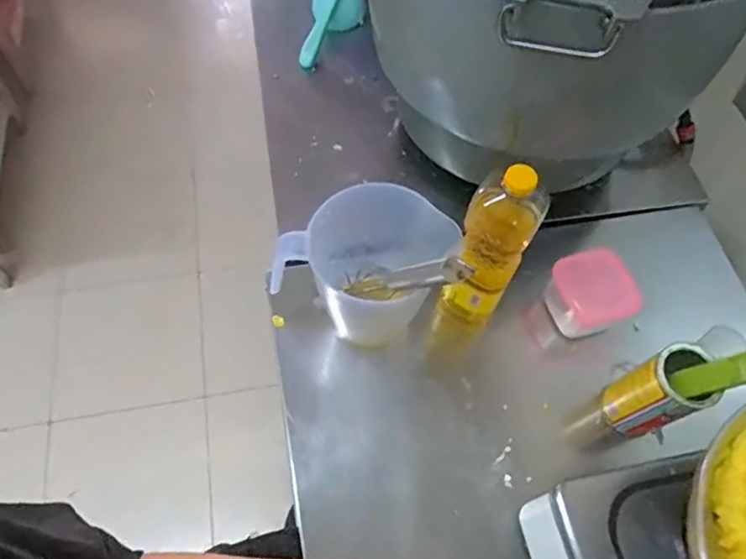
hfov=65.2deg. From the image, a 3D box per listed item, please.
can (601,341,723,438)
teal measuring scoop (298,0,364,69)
[{"bbox_3d":[0.329,0.133,0.674,0.068,0.139,0.072,1,60,-2],"label":"can"},{"bbox_3d":[-0.093,-0.476,1.093,0.089,0.051,0.193,27,76,12],"label":"teal measuring scoop"}]

